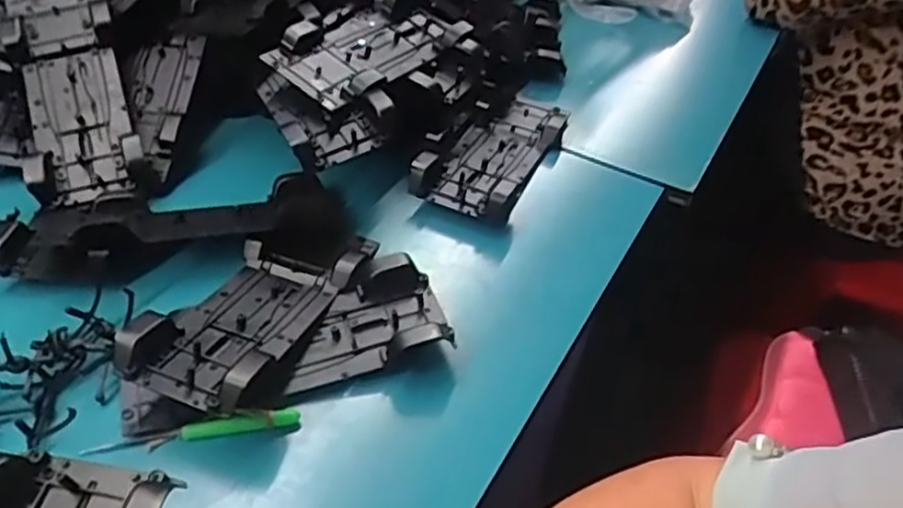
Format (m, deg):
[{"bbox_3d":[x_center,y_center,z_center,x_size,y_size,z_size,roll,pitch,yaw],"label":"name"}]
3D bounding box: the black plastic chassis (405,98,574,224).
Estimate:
[{"bbox_3d":[0.041,-0.095,0.641,0.077,0.033,0.203,20,43,15],"label":"black plastic chassis"}]

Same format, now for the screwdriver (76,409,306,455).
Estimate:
[{"bbox_3d":[-0.142,0.101,0.409,0.112,0.014,0.010,-6,43,-14],"label":"screwdriver"}]

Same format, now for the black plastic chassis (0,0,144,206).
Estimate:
[{"bbox_3d":[-0.293,-0.131,0.556,0.076,0.032,0.200,-14,74,-22],"label":"black plastic chassis"}]

